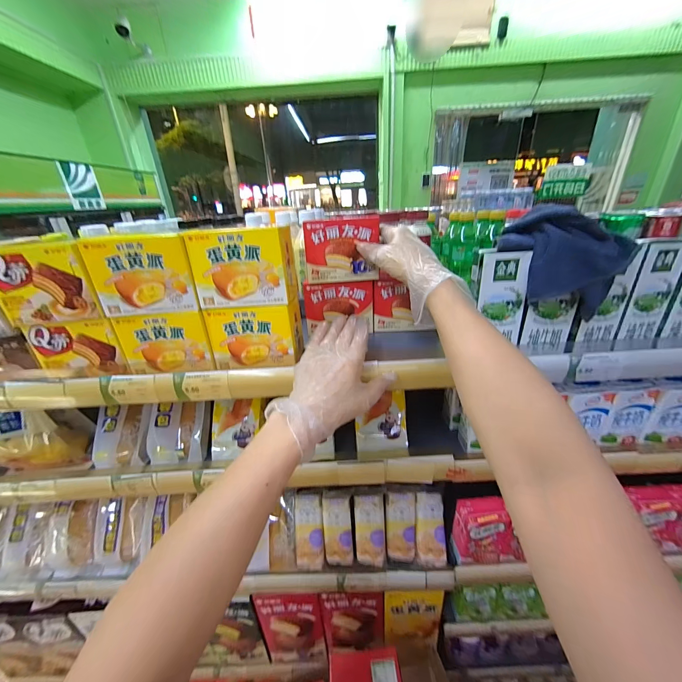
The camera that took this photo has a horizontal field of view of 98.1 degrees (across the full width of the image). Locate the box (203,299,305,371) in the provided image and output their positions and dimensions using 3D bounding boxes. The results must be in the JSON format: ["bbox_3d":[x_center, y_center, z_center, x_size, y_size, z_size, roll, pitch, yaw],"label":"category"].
[{"bbox_3d":[-0.109,-0.012,0.388,0.110,0.079,0.050,-2,26,3],"label":"box"}]

